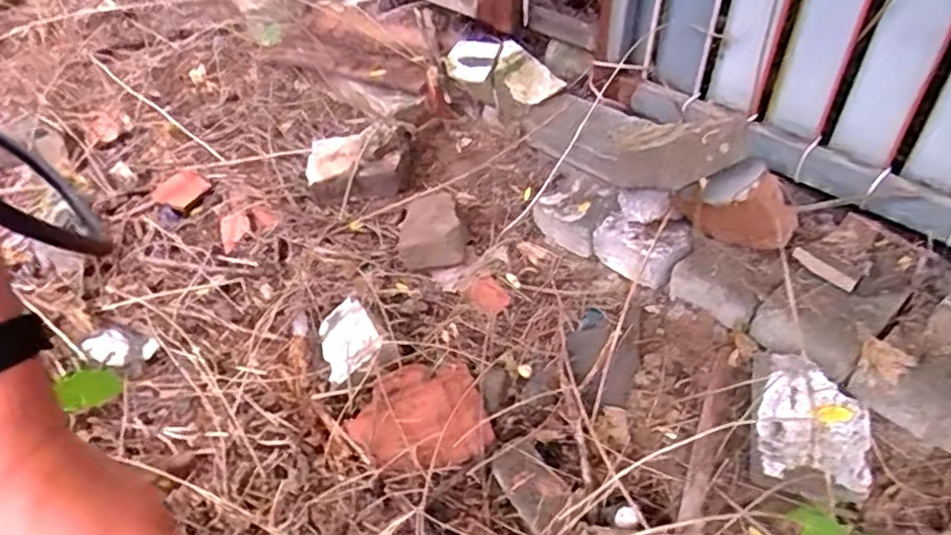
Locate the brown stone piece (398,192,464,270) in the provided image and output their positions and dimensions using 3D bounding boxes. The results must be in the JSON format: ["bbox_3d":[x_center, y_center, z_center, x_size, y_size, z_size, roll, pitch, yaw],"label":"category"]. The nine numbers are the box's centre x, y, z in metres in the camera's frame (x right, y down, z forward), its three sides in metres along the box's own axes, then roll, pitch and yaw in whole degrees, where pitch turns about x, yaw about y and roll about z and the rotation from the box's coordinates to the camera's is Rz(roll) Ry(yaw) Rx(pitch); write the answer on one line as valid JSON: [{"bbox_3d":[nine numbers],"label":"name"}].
[{"bbox_3d":[-0.069,-0.058,1.050,0.104,0.074,0.137,1,38,-5],"label":"brown stone piece"}]

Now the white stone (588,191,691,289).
[{"bbox_3d":[0.230,-0.038,0.928,0.132,0.111,0.069,23,41,22],"label":"white stone"}]

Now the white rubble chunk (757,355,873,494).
[{"bbox_3d":[0.372,0.170,0.728,0.110,0.015,0.137,9,65,26],"label":"white rubble chunk"}]

